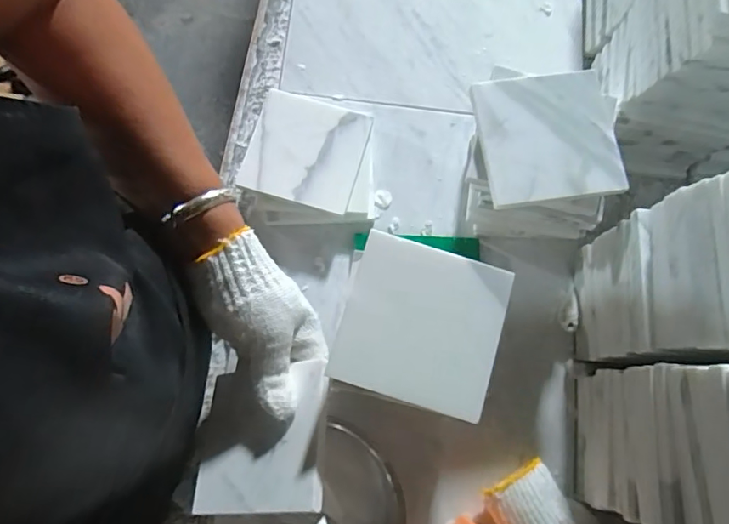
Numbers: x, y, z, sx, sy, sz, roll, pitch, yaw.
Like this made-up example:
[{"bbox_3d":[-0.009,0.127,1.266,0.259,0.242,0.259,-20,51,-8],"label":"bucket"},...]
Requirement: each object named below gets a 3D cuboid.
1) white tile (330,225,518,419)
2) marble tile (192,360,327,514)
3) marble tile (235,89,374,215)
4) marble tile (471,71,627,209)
[{"bbox_3d":[0.037,0.039,0.333,0.098,0.008,0.099,17,79,2],"label":"white tile"},{"bbox_3d":[-0.074,0.124,0.364,0.099,0.005,0.096,-12,57,23],"label":"marble tile"},{"bbox_3d":[-0.053,-0.102,0.471,0.100,0.006,0.100,16,77,1],"label":"marble tile"},{"bbox_3d":[0.138,-0.094,0.390,0.099,0.007,0.100,-8,79,-3],"label":"marble tile"}]

